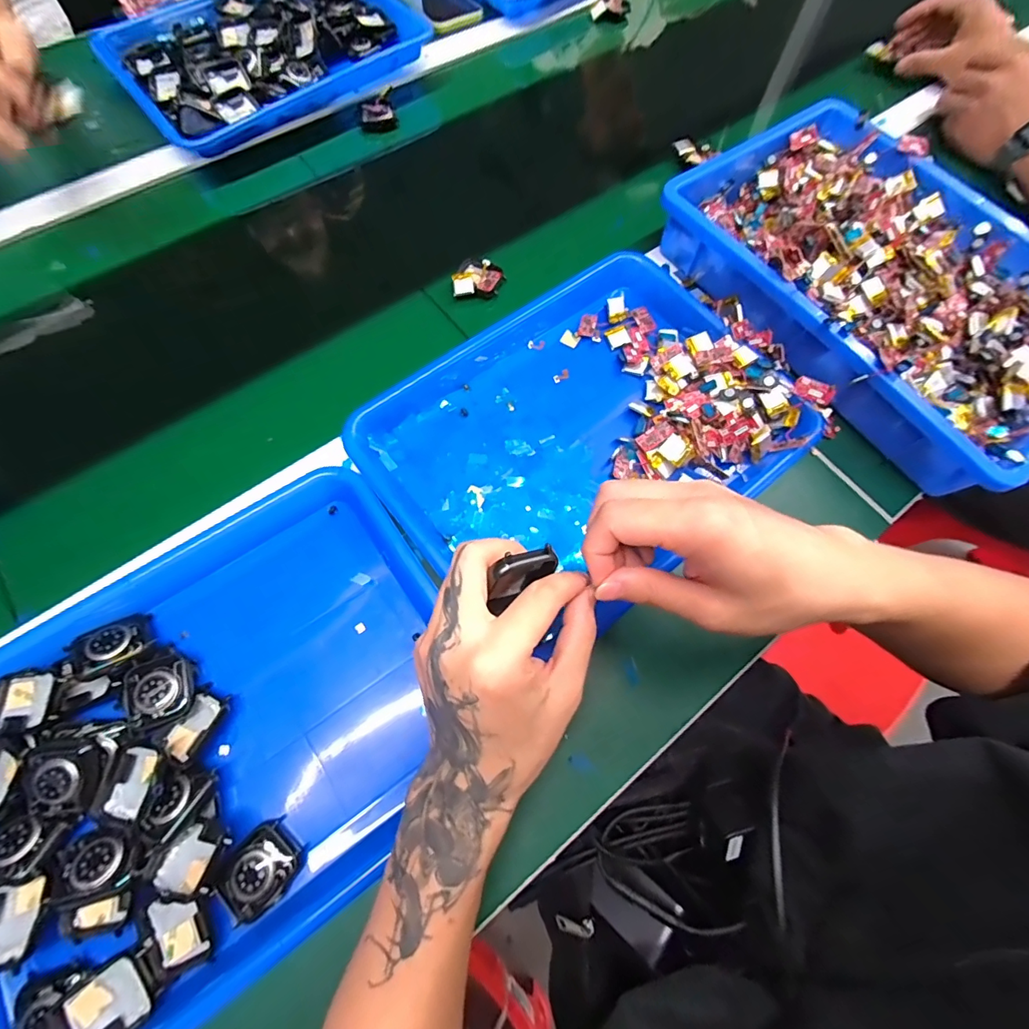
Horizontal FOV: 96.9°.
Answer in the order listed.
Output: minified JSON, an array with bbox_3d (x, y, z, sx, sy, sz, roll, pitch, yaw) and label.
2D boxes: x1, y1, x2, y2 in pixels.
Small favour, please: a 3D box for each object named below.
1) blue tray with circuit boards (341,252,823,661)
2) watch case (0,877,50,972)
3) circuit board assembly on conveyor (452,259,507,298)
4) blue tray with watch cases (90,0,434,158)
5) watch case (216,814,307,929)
[{"bbox_3d":[0.055,-0.073,0.374,0.321,0.033,0.253,-38,76,-15],"label":"blue tray with circuit boards"},{"bbox_3d":[-0.285,0.231,0.255,0.040,0.014,0.041,-11,71,-7],"label":"watch case"},{"bbox_3d":[-0.035,-0.235,0.450,0.050,0.009,0.043,-5,70,-4],"label":"circuit board assembly on conveyor"},{"bbox_3d":[-0.291,-0.554,0.530,0.324,0.036,0.238,-37,76,-15],"label":"blue tray with watch cases"},{"bbox_3d":[-0.151,0.212,0.273,0.044,0.013,0.038,-41,77,-16],"label":"watch case"}]

